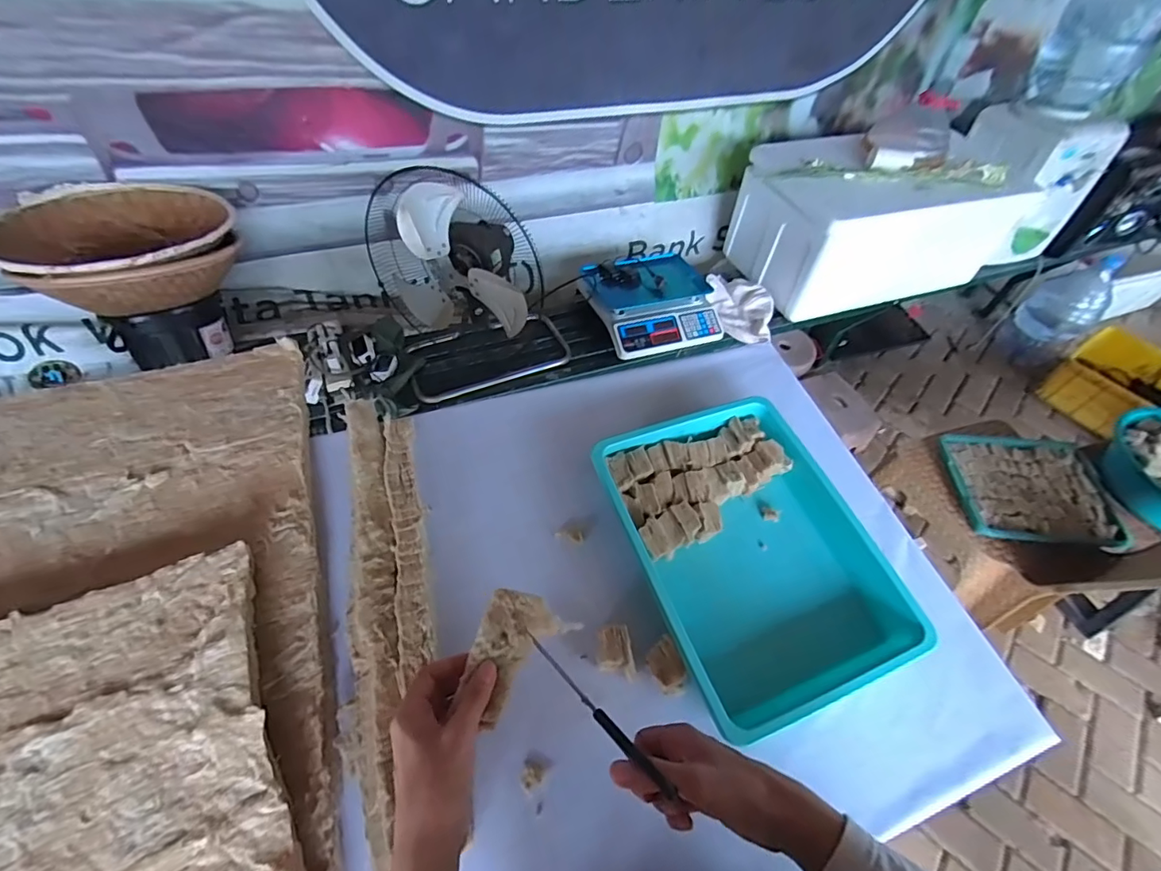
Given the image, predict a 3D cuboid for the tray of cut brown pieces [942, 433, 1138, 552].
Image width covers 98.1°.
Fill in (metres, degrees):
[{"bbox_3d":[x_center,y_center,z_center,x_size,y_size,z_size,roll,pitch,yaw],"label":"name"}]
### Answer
[{"bbox_3d":[1.018,0.123,1.149,0.343,0.073,0.260,9,52,2],"label":"tray of cut brown pieces"}]

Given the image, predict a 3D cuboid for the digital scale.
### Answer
[{"bbox_3d":[0.198,-0.376,1.416,0.352,0.085,0.326,-11,54,-13],"label":"digital scale"}]

